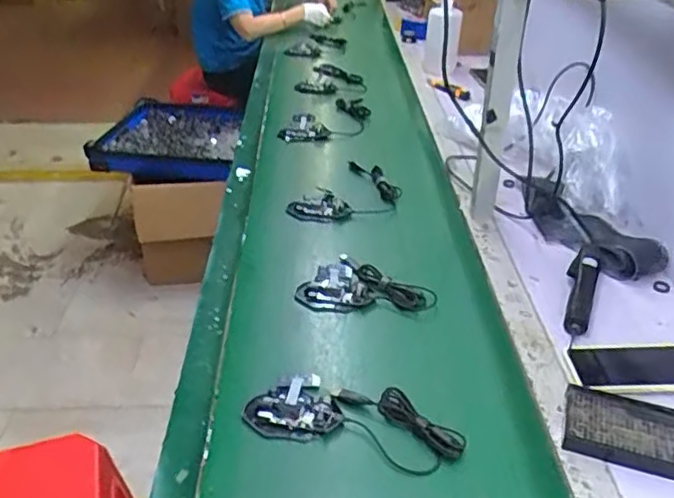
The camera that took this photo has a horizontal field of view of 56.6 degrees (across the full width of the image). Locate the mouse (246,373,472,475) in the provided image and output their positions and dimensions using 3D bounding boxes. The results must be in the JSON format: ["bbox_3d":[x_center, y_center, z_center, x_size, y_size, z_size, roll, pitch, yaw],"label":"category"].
[{"bbox_3d":[0.020,0.203,0.754,0.257,0.020,0.096,8,34,14],"label":"mouse"}]

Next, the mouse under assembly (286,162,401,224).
[{"bbox_3d":[0.032,-0.099,1.198,0.158,0.026,0.221,22,40,31],"label":"mouse under assembly"}]

